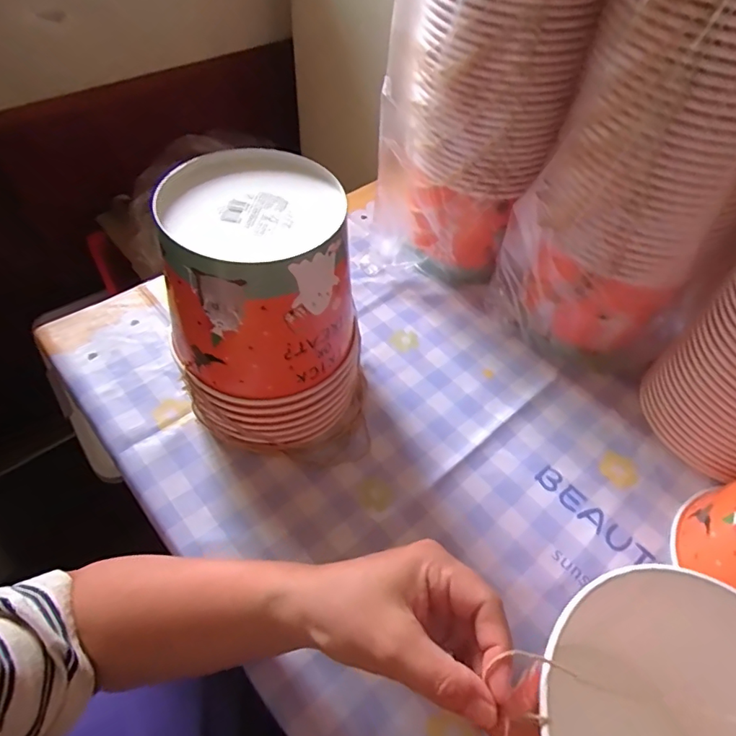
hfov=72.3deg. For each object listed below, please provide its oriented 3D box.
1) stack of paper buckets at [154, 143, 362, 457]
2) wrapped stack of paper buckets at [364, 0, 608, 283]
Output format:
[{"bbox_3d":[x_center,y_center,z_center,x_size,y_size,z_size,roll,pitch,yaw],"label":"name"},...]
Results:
[{"bbox_3d":[-0.075,-0.042,0.420,0.147,0.205,0.142,1,51,-5],"label":"stack of paper buckets"},{"bbox_3d":[0.092,-0.269,0.459,0.144,0.451,0.130,-4,52,-9],"label":"wrapped stack of paper buckets"}]

